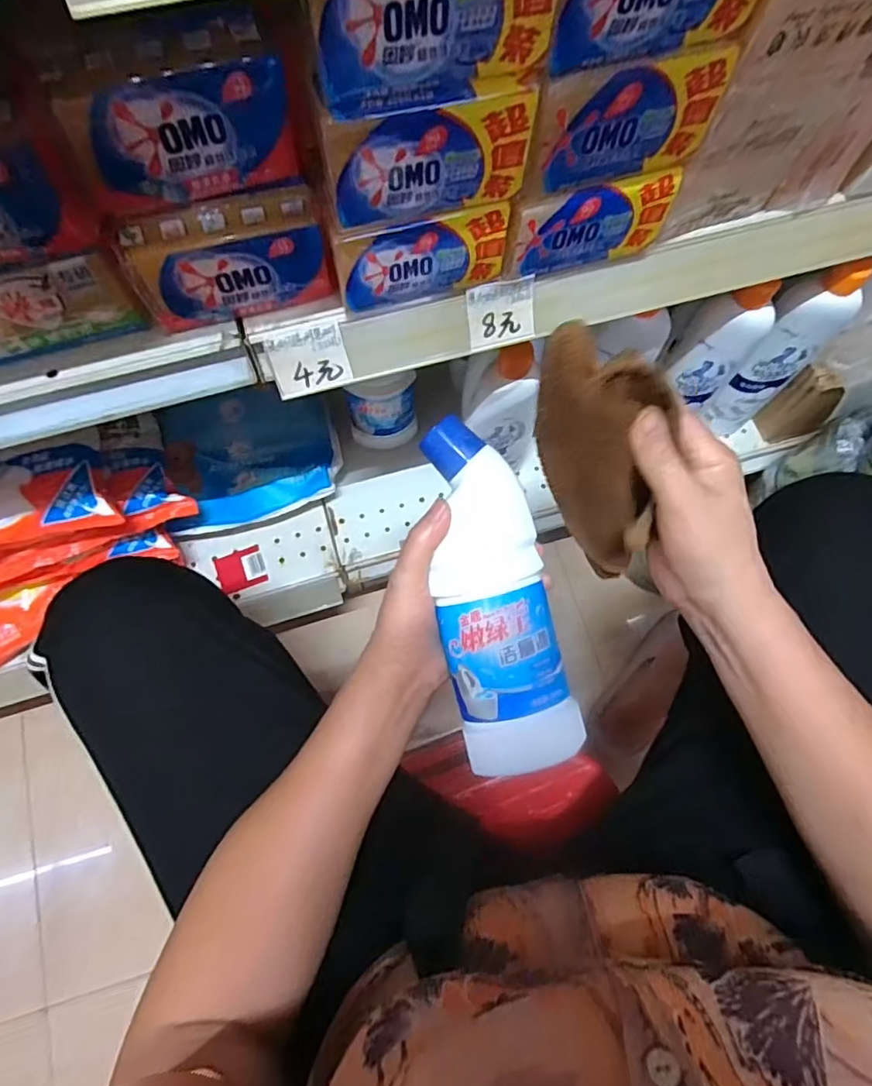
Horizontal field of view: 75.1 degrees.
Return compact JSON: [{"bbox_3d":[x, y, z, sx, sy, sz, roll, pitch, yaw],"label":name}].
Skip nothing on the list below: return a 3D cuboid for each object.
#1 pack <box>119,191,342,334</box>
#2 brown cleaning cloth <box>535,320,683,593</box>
[{"bbox_3d":[-0.124,-0.174,0.352,0.114,0.062,0.040,-12,74,-5],"label":"pack"},{"bbox_3d":[0.098,-0.049,0.333,0.047,0.154,0.067,-23,35,-8],"label":"brown cleaning cloth"}]

